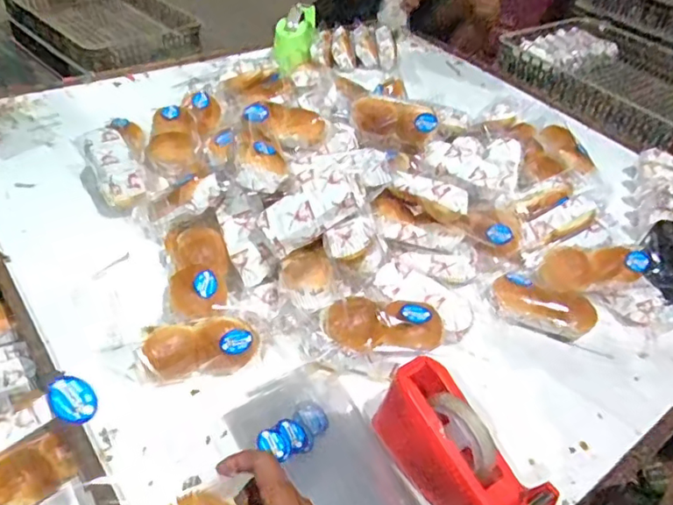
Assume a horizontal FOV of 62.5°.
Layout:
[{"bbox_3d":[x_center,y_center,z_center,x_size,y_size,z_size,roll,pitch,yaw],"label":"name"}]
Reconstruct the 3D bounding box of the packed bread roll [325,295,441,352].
[{"bbox_3d":[0.058,0.084,0.651,0.147,0.048,0.053,1,42,-7],"label":"packed bread roll"}]

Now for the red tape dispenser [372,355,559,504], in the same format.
[{"bbox_3d":[0.130,0.215,0.579,0.081,0.104,0.198,-24,50,-30],"label":"red tape dispenser"}]

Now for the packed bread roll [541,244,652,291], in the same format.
[{"bbox_3d":[0.369,0.025,0.799,0.152,0.053,0.053,-4,41,8],"label":"packed bread roll"}]

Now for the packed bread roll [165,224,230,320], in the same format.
[{"bbox_3d":[-0.186,0.032,0.756,0.080,0.067,0.154,-7,44,-15],"label":"packed bread roll"}]

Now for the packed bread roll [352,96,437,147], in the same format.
[{"bbox_3d":[0.096,-0.218,0.931,0.136,0.071,0.053,10,42,3],"label":"packed bread roll"}]

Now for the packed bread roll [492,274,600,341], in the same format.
[{"bbox_3d":[0.296,0.078,0.792,0.156,0.048,0.067,13,42,7],"label":"packed bread roll"}]

